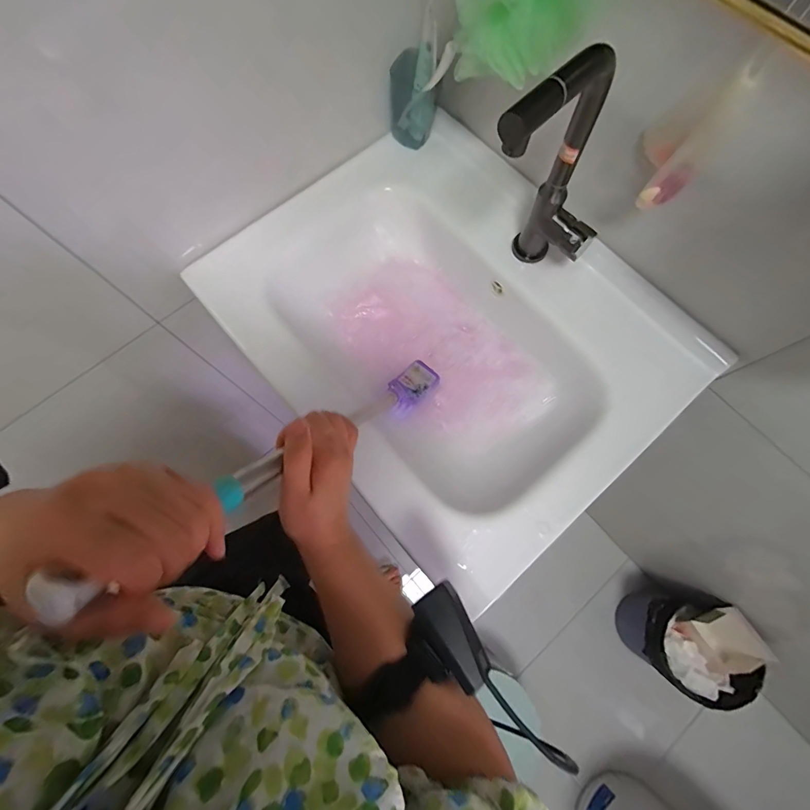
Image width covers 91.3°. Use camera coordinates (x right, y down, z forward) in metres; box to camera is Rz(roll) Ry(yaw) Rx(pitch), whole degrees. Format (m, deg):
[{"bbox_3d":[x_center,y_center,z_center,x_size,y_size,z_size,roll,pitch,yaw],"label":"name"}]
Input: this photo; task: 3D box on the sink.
[{"bbox_3d":[0.059,-0.106,0.599,0.484,0.138,0.595,-39,78,-12],"label":"sink"}]

